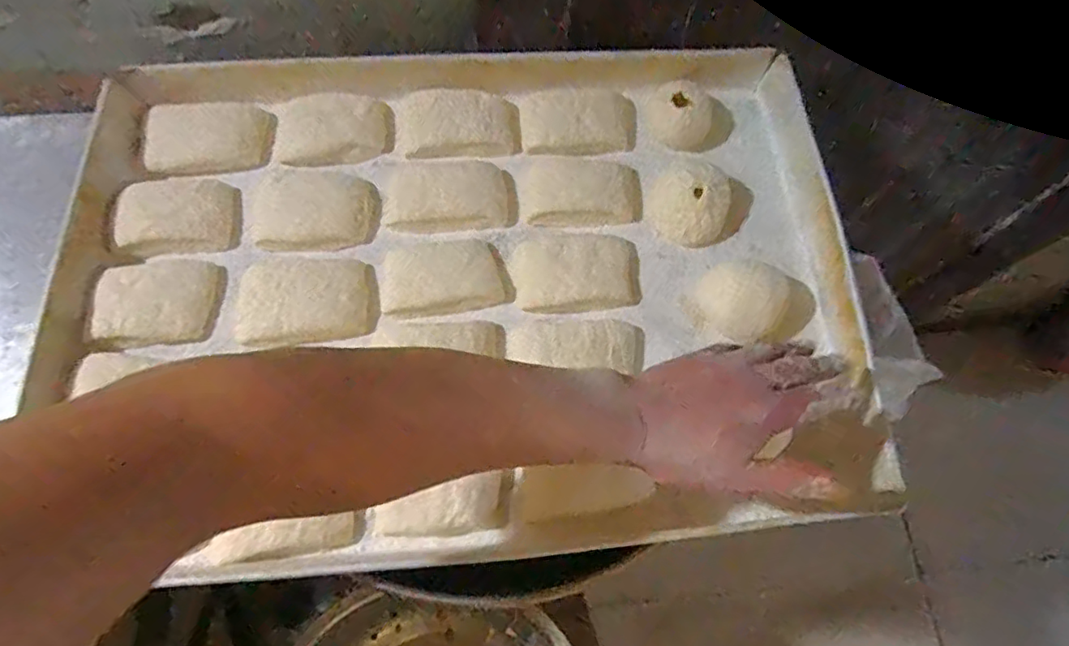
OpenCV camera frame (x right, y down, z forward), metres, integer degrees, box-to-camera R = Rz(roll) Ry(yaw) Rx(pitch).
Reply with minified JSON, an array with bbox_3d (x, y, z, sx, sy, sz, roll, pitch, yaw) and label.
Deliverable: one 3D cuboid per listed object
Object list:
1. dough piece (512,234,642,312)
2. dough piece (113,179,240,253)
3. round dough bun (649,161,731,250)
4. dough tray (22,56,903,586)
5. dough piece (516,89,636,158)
[{"bbox_3d":[0.037,-0.044,0.500,0.106,0.026,0.067,-3,69,-3],"label":"dough piece"},{"bbox_3d":[-0.312,-0.095,0.522,0.096,0.020,0.067,-7,69,-4],"label":"dough piece"},{"bbox_3d":[0.137,-0.105,0.519,0.068,0.035,0.067,0,69,-1],"label":"round dough bun"},{"bbox_3d":[-0.055,-0.041,0.489,0.622,0.042,0.436,-4,69,-3],"label":"dough tray"},{"bbox_3d":[0.041,-0.185,0.554,0.110,0.024,0.063,1,69,-1],"label":"dough piece"}]

